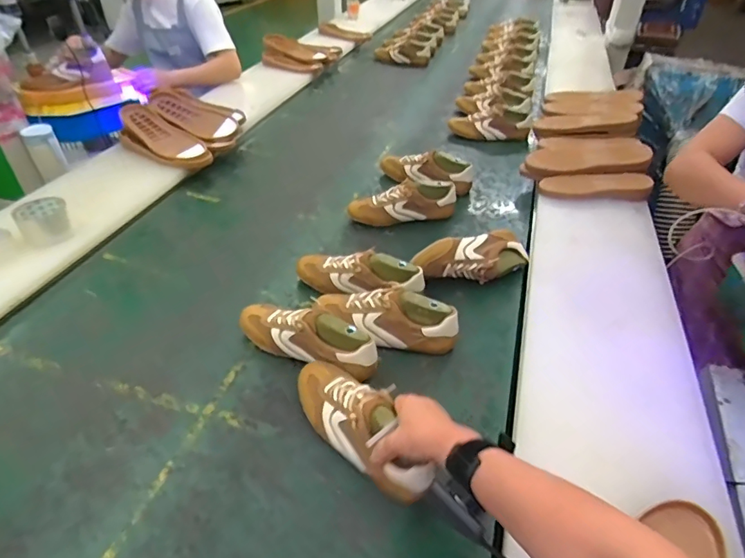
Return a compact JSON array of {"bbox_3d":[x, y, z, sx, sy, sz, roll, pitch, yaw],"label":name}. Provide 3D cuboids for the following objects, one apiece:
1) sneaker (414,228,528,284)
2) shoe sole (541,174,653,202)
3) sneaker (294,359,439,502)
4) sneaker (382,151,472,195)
[{"bbox_3d":[0.192,-0.045,0.925,0.240,0.074,0.080,-9,42,-11],"label":"sneaker"},{"bbox_3d":[0.513,-0.211,1.089,0.241,0.044,0.069,7,41,6],"label":"shoe sole"},{"bbox_3d":[-0.020,0.188,0.633,0.077,0.085,0.244,-28,46,-29],"label":"sneaker"},{"bbox_3d":[0.131,-0.279,1.211,0.246,0.077,0.080,13,42,14],"label":"sneaker"}]

